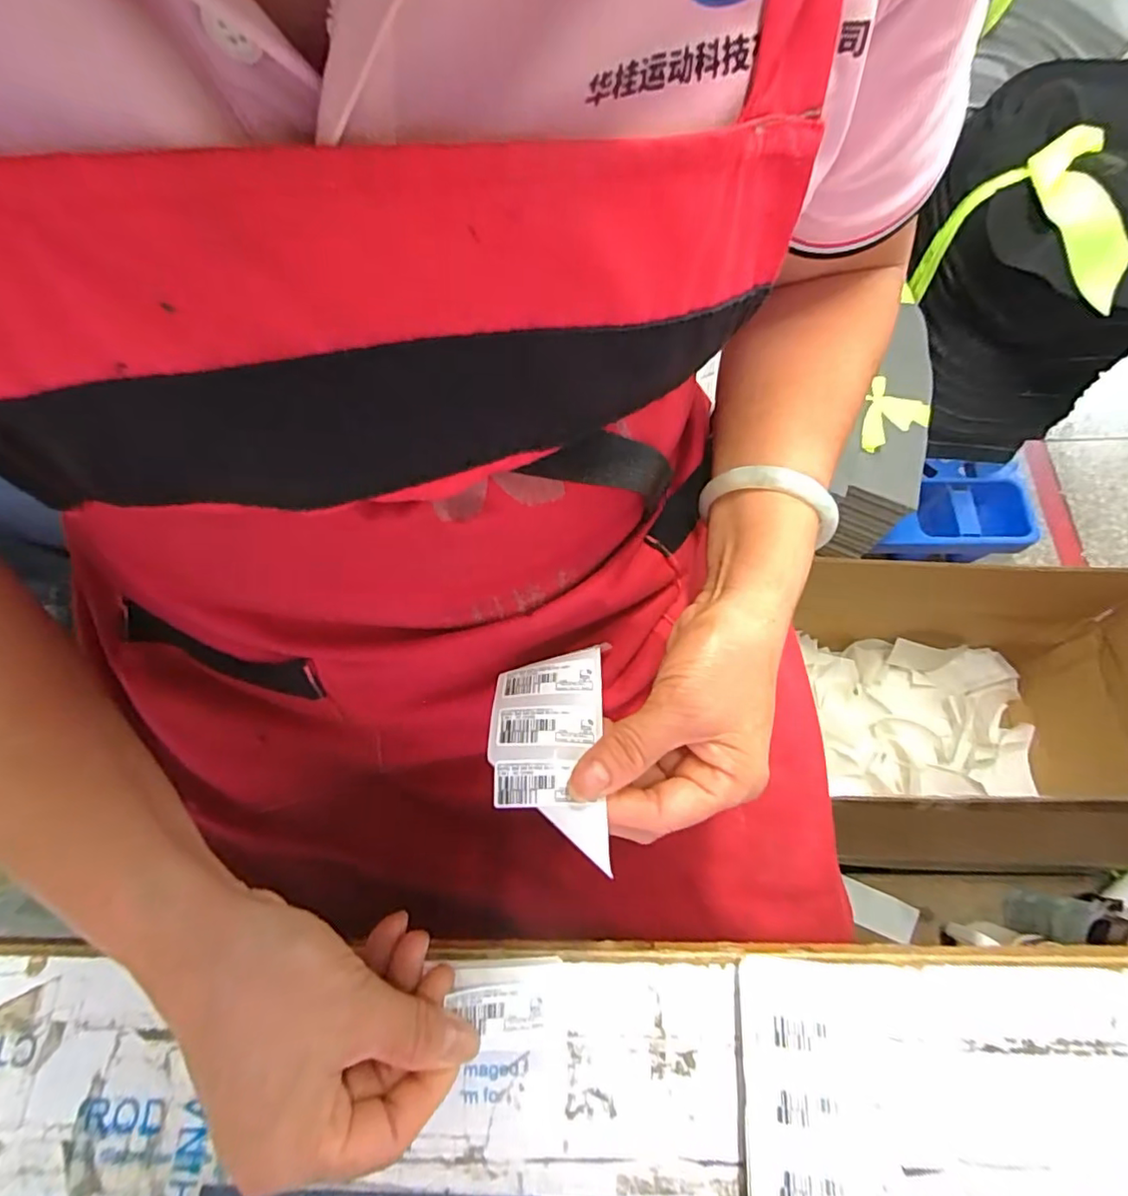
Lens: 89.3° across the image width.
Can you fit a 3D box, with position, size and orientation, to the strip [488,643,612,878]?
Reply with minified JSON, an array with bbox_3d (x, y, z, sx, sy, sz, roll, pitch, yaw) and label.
[{"bbox_3d":[-0.007,0.067,0.258,0.050,0.010,0.096,-1,55,1],"label":"strip"}]

